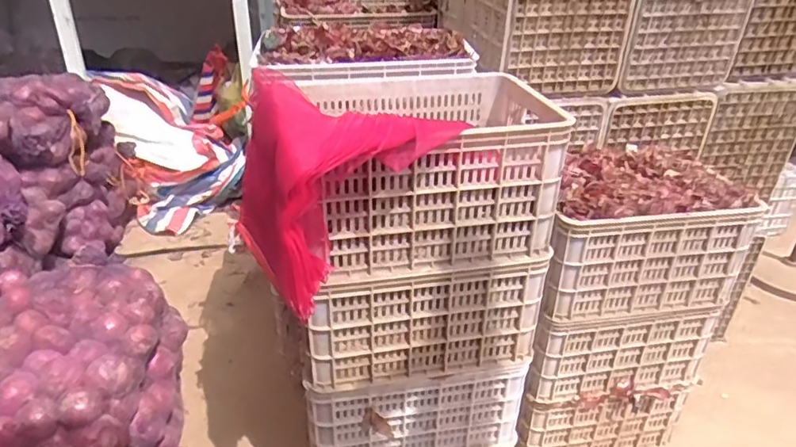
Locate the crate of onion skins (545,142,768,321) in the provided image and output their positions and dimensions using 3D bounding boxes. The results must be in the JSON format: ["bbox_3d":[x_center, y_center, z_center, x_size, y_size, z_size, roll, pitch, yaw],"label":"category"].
[{"bbox_3d":[0.601,0.004,1.525,0.501,0.323,0.366,-2,30,-6],"label":"crate of onion skins"}]

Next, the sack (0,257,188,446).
[{"bbox_3d":[-0.882,0.476,1.517,0.518,0.532,0.589,-5,30,-10],"label":"sack"}]

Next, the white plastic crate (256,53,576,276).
[{"bbox_3d":[0.049,-0.134,1.208,0.504,0.289,0.401,-5,30,-12],"label":"white plastic crate"}]

